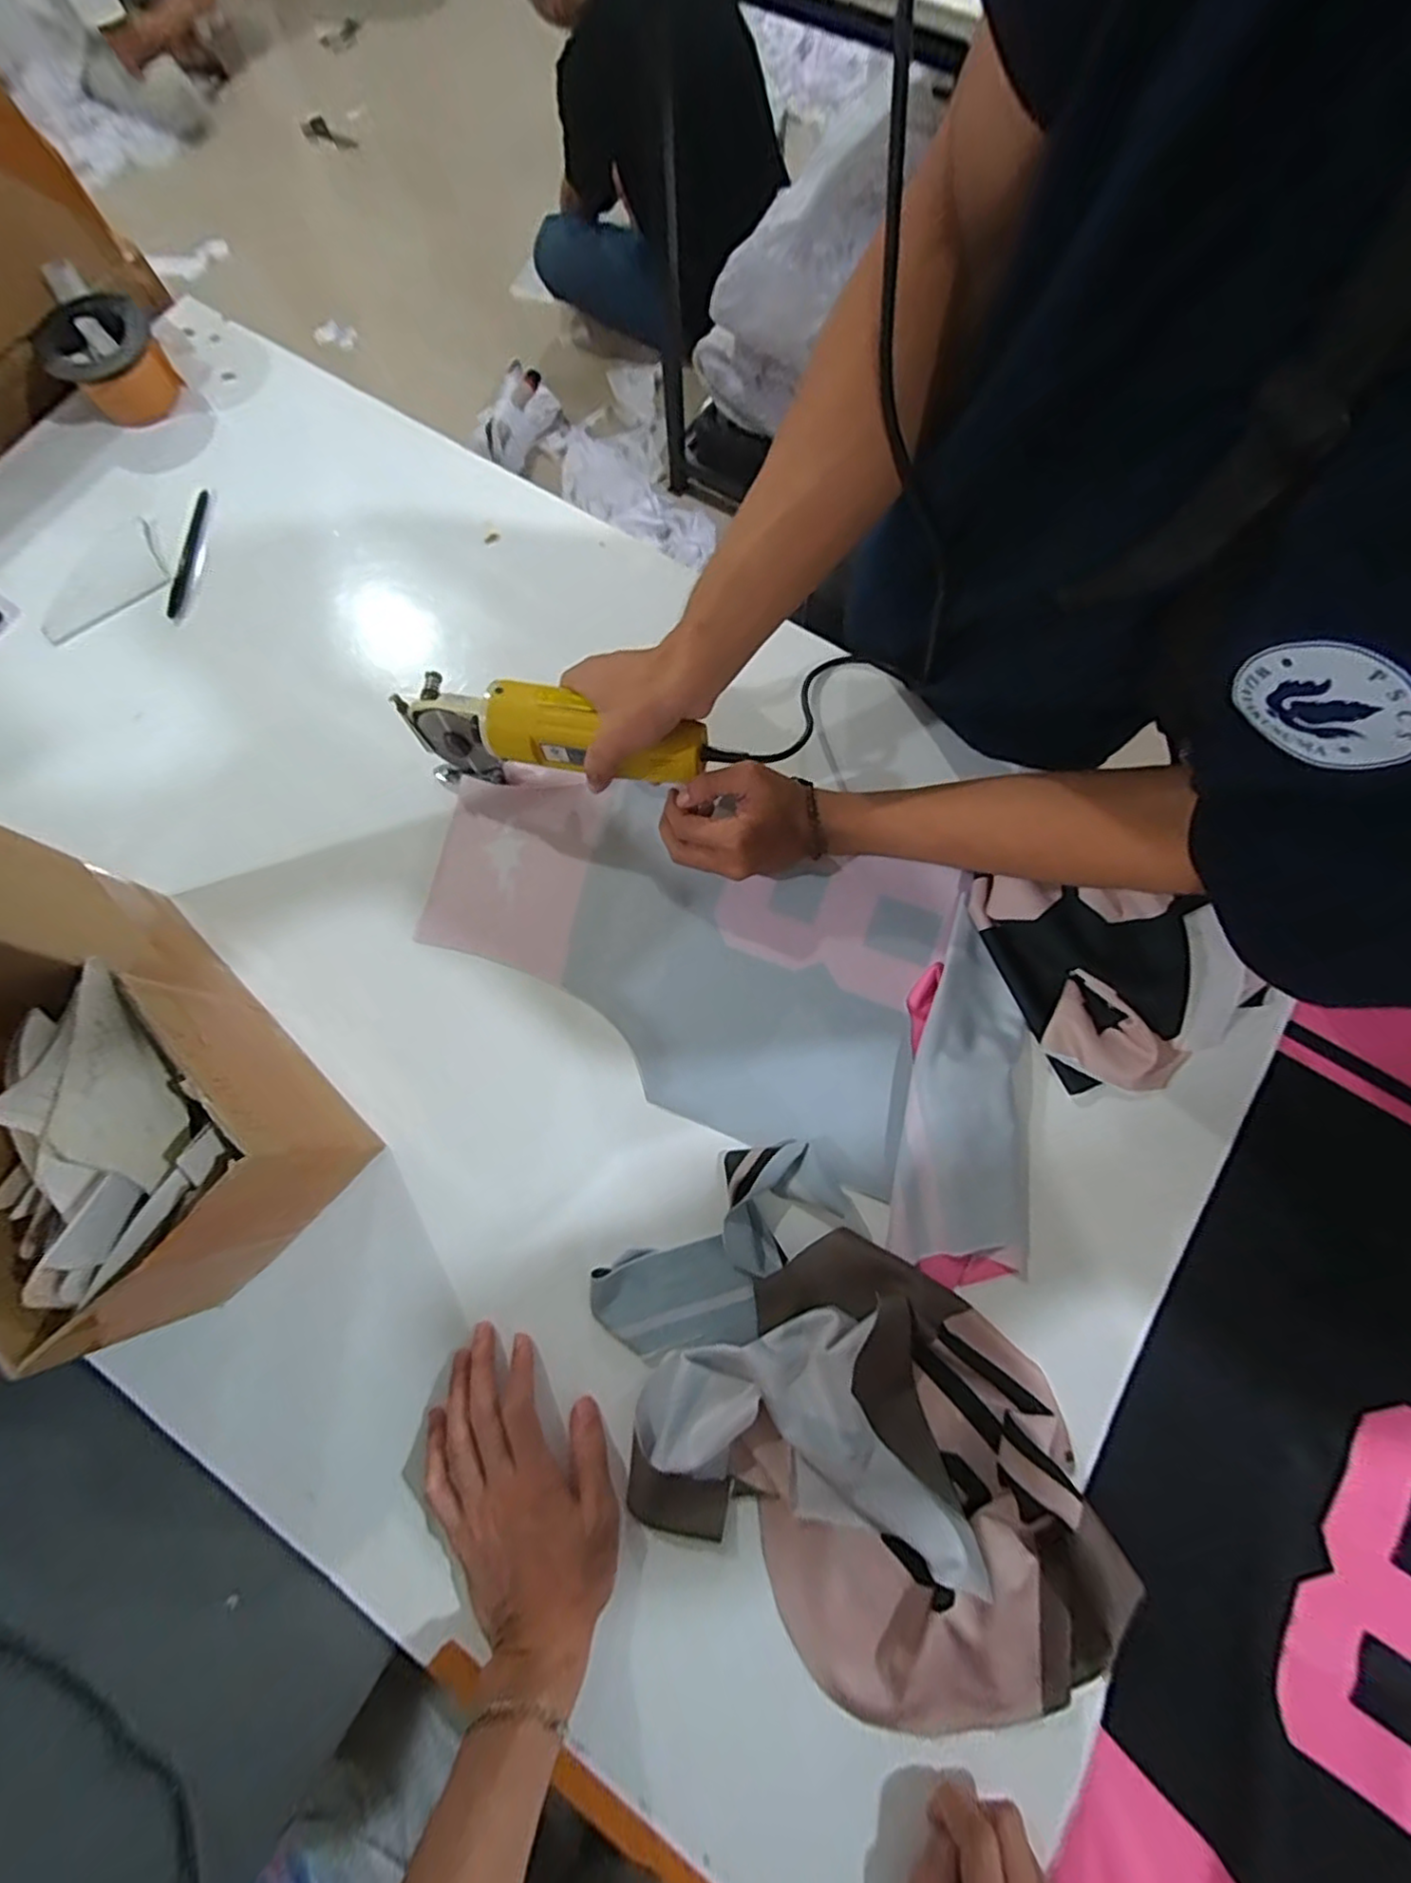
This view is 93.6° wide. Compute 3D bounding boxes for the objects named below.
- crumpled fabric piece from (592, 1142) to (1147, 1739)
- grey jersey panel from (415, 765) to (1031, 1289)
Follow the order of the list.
[{"bbox_3d":[0.093,0.324,0.435,0.366,0.042,0.230,42,80,11],"label":"crumpled fabric piece"},{"bbox_3d":[0.028,0.009,0.531,0.525,0.020,0.252,30,78,10],"label":"grey jersey panel"}]

